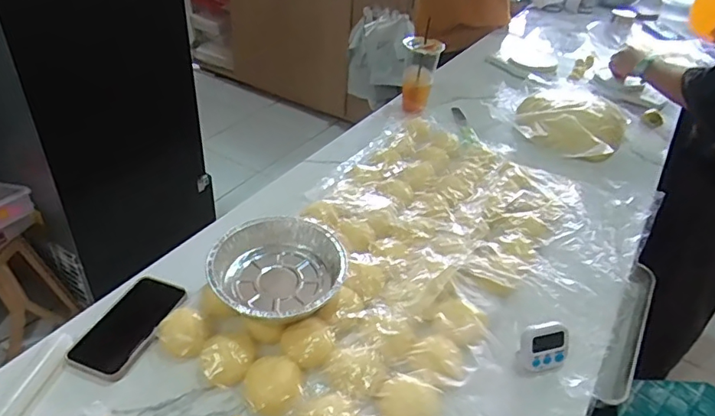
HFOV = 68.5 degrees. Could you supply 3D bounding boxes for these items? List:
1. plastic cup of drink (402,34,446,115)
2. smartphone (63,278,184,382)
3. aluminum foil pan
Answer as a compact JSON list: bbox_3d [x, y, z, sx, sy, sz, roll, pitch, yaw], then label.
[{"bbox_3d":[0.136,-0.295,1.154,0.085,0.147,0.108,10,37,7],"label":"plastic cup of drink"},{"bbox_3d":[-0.285,0.146,0.659,0.078,0.013,0.148,15,38,13],"label":"smartphone"},{"bbox_3d":[-0.102,0.087,0.687,0.170,0.051,0.173,3,37,-2],"label":"aluminum foil pan"}]

